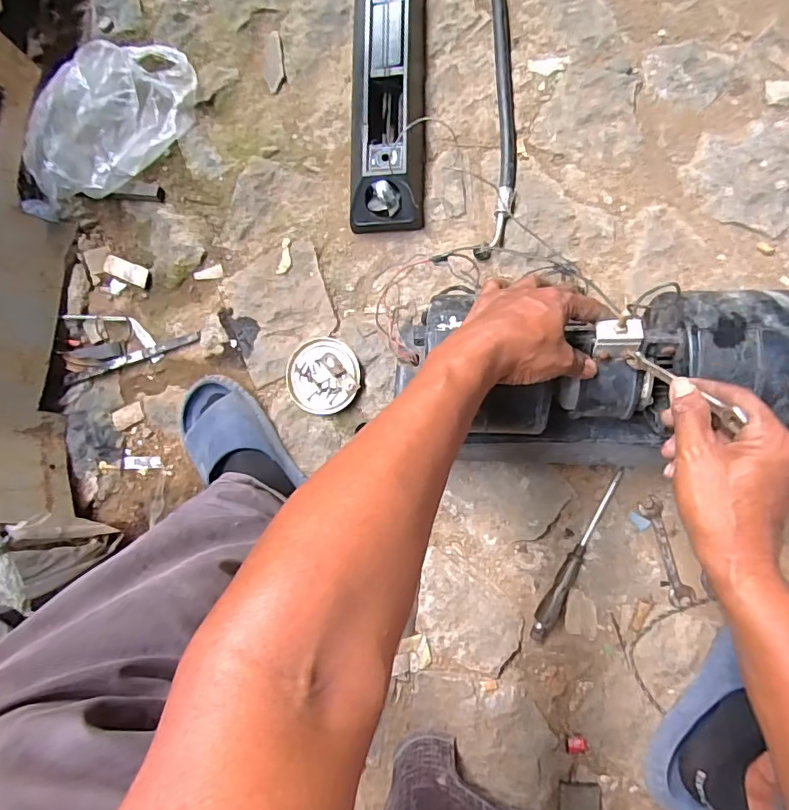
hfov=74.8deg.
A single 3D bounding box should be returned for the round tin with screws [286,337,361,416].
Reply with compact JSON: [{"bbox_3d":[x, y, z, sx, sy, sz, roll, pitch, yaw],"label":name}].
[{"bbox_3d":[-0.101,-0.041,0.725,0.103,0.015,0.105,-1,86,8],"label":"round tin with screws"}]

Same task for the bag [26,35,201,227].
[{"bbox_3d":[-0.419,-0.405,0.754,0.144,0.118,0.321,29,91,9],"label":"bag"}]

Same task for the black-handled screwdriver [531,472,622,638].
[{"bbox_3d":[0.240,0.198,0.667,0.029,0.023,0.243,28,91,9],"label":"black-handled screwdriver"}]

